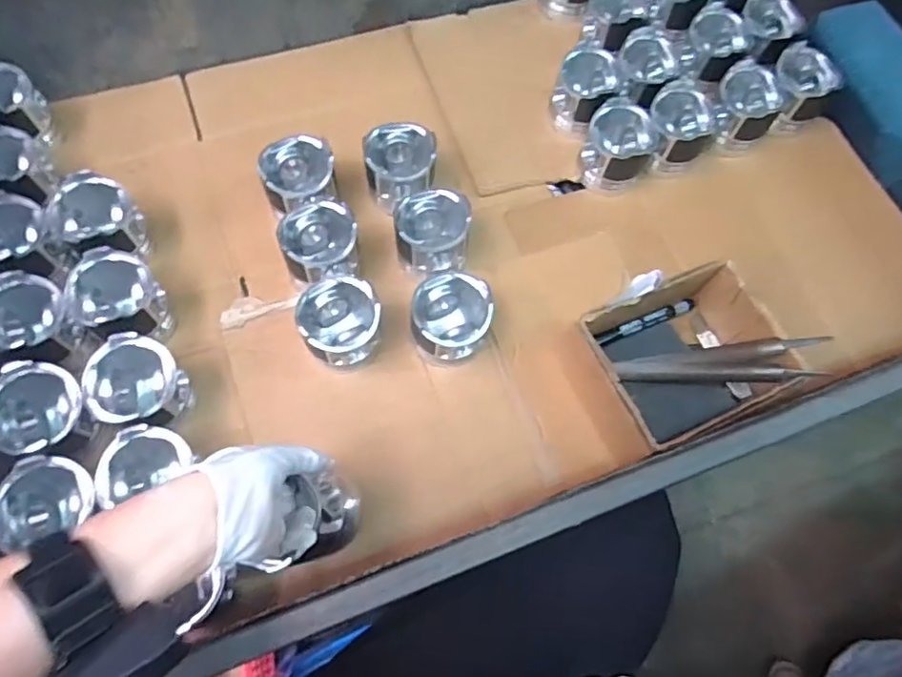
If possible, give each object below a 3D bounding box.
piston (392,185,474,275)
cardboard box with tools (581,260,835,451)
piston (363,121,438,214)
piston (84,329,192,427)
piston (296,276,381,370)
[{"bbox_3d":[-0.022,-0.114,0.683,0.083,0.079,0.086,8,69,1],"label":"piston"},{"bbox_3d":[0.242,0.022,0.633,0.192,0.099,0.143,-22,71,-10],"label":"cardboard box with tools"},{"bbox_3d":[-0.060,-0.203,0.716,0.084,0.069,0.085,1,69,-2],"label":"piston"},{"bbox_3d":[-0.303,0.049,0.588,0.079,0.079,0.081,1,69,-2],"label":"piston"},{"bbox_3d":[-0.116,-0.014,0.638,0.081,0.093,0.082,1,69,-2],"label":"piston"}]

